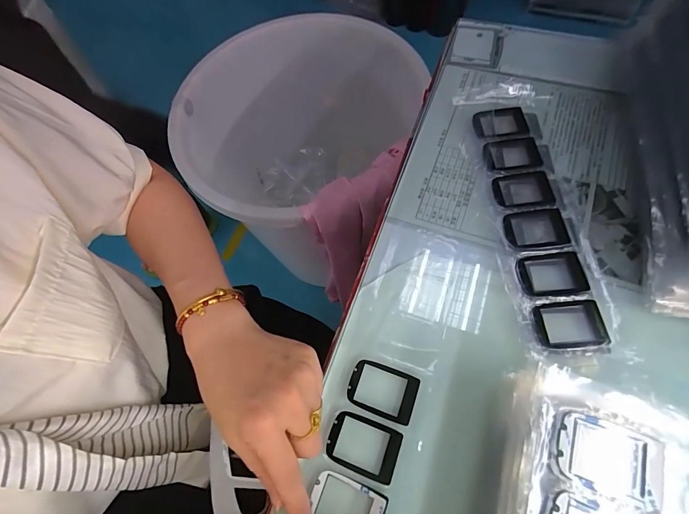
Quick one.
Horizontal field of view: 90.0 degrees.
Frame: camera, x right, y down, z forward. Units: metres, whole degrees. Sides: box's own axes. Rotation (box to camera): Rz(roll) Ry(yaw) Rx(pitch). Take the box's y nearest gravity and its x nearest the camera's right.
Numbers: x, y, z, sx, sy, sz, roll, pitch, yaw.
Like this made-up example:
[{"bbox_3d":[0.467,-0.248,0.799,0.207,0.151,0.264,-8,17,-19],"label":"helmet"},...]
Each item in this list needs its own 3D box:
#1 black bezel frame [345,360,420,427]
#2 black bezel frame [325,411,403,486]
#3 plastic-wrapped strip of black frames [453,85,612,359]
[{"bbox_3d":[0.029,0.102,0.265,0.051,0.004,0.036,17,69,12],"label":"black bezel frame"},{"bbox_3d":[0.014,0.138,0.251,0.051,0.004,0.036,17,69,12],"label":"black bezel frame"},{"bbox_3d":[0.173,-0.052,0.318,0.074,0.015,0.275,-7,66,0],"label":"plastic-wrapped strip of black frames"}]

